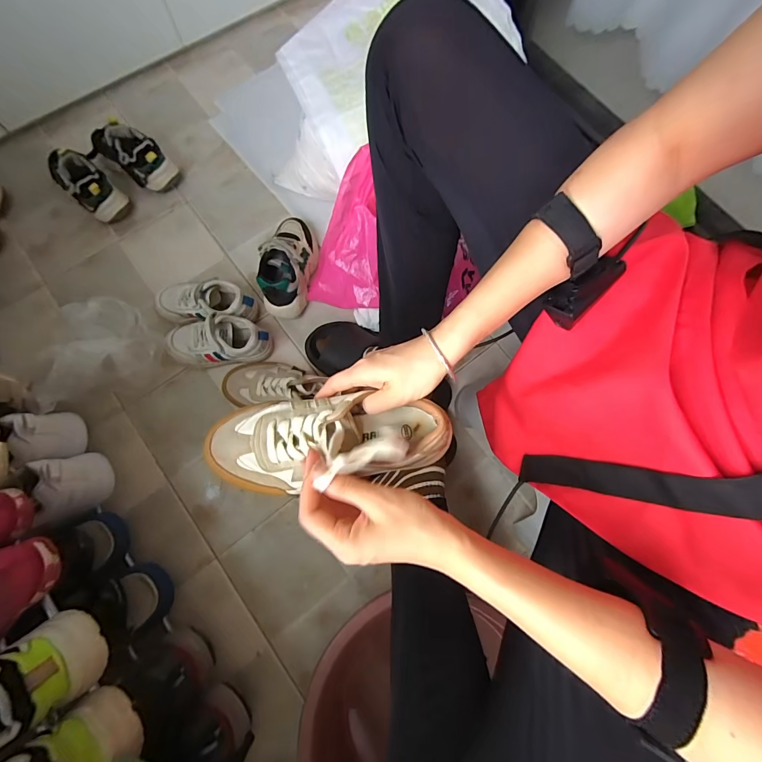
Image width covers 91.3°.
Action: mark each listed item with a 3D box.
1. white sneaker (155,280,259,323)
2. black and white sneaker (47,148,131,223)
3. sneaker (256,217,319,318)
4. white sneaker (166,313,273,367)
[{"bbox_3d":[-0.309,-0.138,0.655,0.168,0.061,0.064,3,75,-1],"label":"white sneaker"},{"bbox_3d":[-0.543,-0.364,0.684,0.135,0.088,0.066,39,77,8],"label":"black and white sneaker"},{"bbox_3d":[-0.165,-0.209,0.667,0.082,0.078,0.179,12,75,1],"label":"sneaker"},{"bbox_3d":[-0.277,-0.070,0.635,0.167,0.063,0.070,-4,76,-3],"label":"white sneaker"}]

